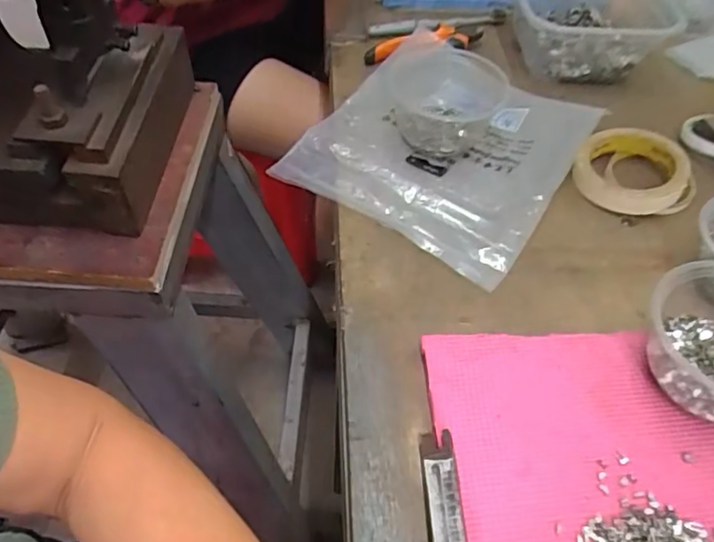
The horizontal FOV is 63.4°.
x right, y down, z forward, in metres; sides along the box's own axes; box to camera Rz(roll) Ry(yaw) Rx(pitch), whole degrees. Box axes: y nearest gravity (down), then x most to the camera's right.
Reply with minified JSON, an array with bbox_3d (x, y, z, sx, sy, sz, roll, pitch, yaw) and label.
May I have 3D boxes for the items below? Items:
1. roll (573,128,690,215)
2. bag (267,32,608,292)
[{"bbox_3d":[0.261,-0.099,0.551,0.097,0.023,0.099,2,51,-2],"label":"roll"},{"bbox_3d":[0.087,-0.134,0.570,0.238,0.034,0.261,30,56,19],"label":"bag"}]

